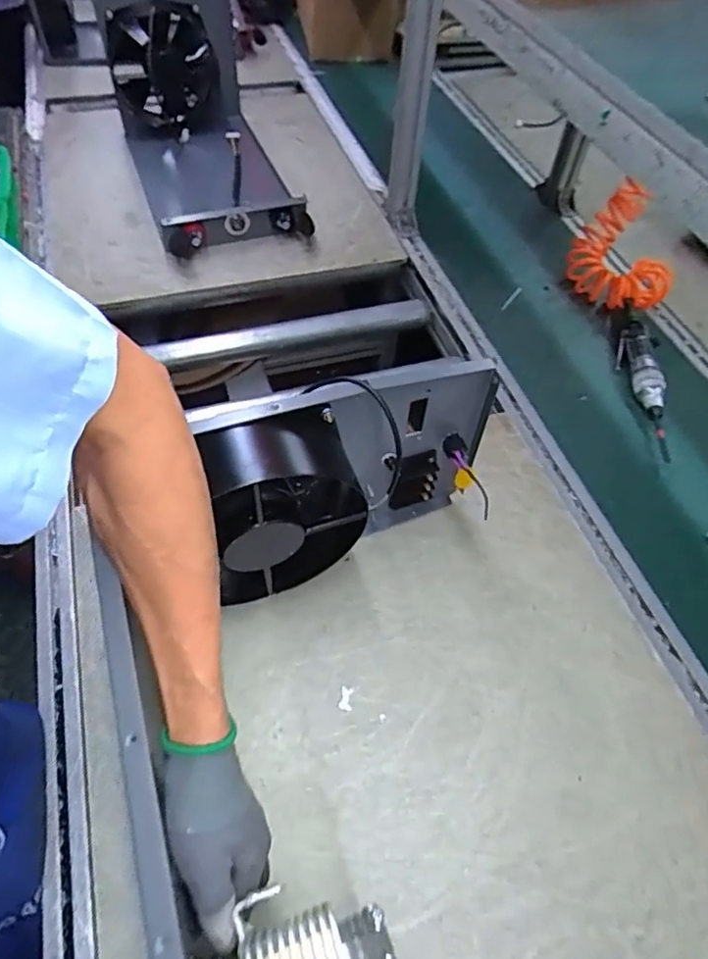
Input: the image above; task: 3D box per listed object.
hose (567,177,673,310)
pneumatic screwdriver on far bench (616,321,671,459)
[{"bbox_3d":[0.448,-0.376,0.985,0.171,0.140,0.128,27,57,14],"label":"hose"},{"bbox_3d":[0.427,-0.131,0.876,0.053,0.040,0.242,6,55,0],"label":"pneumatic screwdriver on far bench"}]

